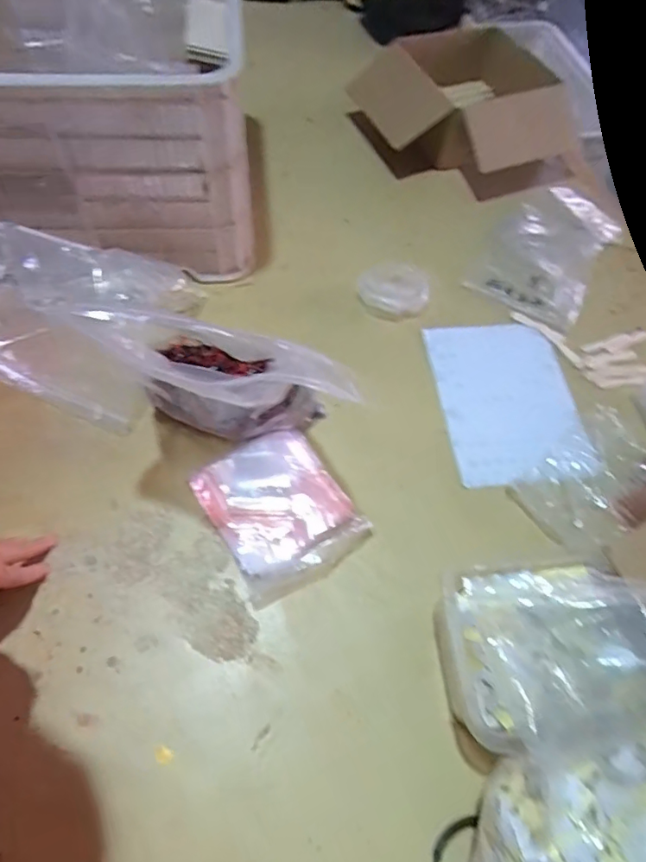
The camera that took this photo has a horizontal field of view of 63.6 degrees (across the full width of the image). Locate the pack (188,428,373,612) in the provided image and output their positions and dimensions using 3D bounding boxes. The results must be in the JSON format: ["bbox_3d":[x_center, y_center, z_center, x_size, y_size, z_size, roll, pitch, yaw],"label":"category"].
[{"bbox_3d":[-0.054,0.096,0.658,0.166,0.043,0.193,-27,67,-18],"label":"pack"}]

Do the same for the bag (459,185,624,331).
[{"bbox_3d":[0.401,-0.324,0.928,0.188,0.030,0.324,31,64,12],"label":"bag"}]

